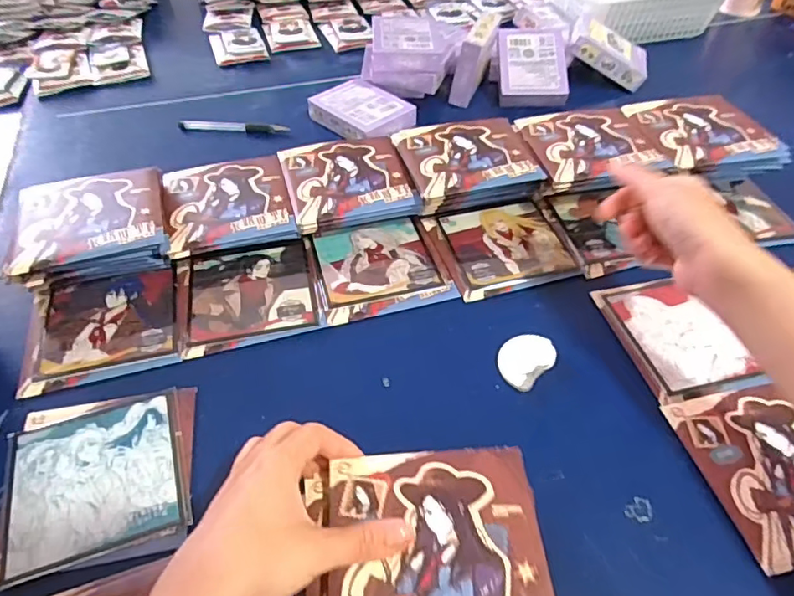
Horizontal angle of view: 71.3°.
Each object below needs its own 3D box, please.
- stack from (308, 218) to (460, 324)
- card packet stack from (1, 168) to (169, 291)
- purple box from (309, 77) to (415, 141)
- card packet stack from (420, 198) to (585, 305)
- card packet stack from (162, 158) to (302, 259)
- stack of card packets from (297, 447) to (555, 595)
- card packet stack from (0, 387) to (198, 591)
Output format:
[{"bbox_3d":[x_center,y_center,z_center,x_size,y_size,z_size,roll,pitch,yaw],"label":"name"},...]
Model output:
[{"bbox_3d":[-0.019,-0.031,0.504,0.116,0.004,0.114,-13,49,-12],"label":"stack"},{"bbox_3d":[-0.267,-0.055,0.489,0.125,0.052,0.113,-13,49,-13],"label":"card packet stack"},{"bbox_3d":[-0.039,-0.226,0.672,0.083,0.025,0.116,-36,57,-29],"label":"purple box"},{"bbox_3d":[0.099,-0.052,0.523,0.120,0.008,0.115,-11,49,-11],"label":"card packet stack"},{"bbox_3d":[-0.160,-0.084,0.529,0.112,0.033,0.121,-13,49,-12],"label":"card packet stack"},{"bbox_3d":[0.016,0.150,0.303,0.130,0.017,0.134,-2,47,-2],"label":"stack of card packets"},{"bbox_3d":[-0.196,0.116,0.367,0.117,0.005,0.118,-9,48,-9],"label":"card packet stack"}]

